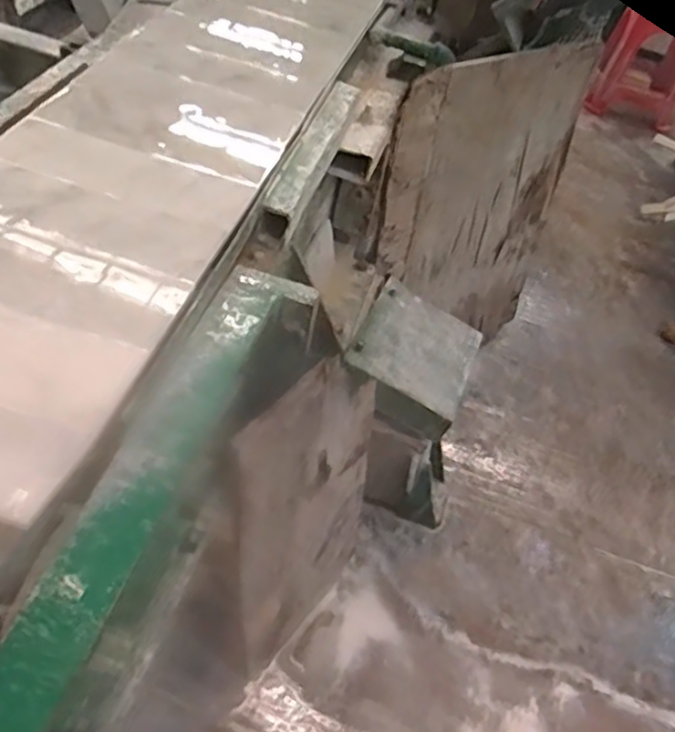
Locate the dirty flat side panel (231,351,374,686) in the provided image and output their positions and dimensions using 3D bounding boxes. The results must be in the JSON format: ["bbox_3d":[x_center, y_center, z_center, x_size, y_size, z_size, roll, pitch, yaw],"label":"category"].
[{"bbox_3d":[-0.044,0.224,1.041,0.017,0.579,0.309,28,47,26],"label":"dirty flat side panel"}]

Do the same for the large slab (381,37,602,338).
[{"bbox_3d":[0.297,-0.322,1.489,0.526,0.699,0.025,-20,46,-28],"label":"large slab"}]

